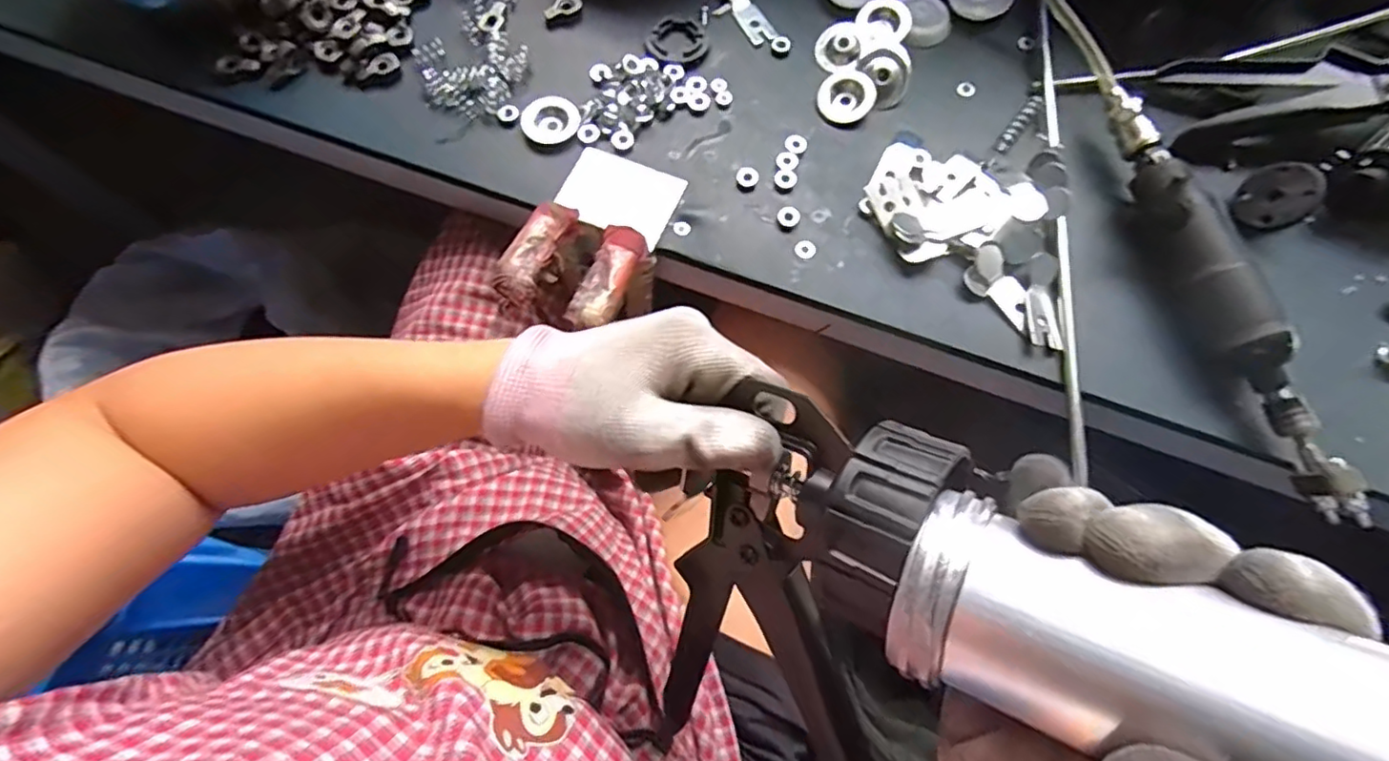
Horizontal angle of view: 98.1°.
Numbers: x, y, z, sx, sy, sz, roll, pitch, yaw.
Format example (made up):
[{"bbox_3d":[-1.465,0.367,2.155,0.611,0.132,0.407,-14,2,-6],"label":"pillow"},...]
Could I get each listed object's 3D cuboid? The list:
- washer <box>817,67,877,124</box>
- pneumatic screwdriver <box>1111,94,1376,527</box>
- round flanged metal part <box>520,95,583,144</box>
[{"bbox_3d":[0.106,-0.199,0.425,0.037,0.010,0.037,0,89,13],"label":"washer"},{"bbox_3d":[0.318,-0.054,0.362,0.034,0.040,0.274,-13,72,-5],"label":"pneumatic screwdriver"},{"bbox_3d":[-0.100,-0.182,0.419,0.040,0.005,0.034,-23,77,-5],"label":"round flanged metal part"}]

